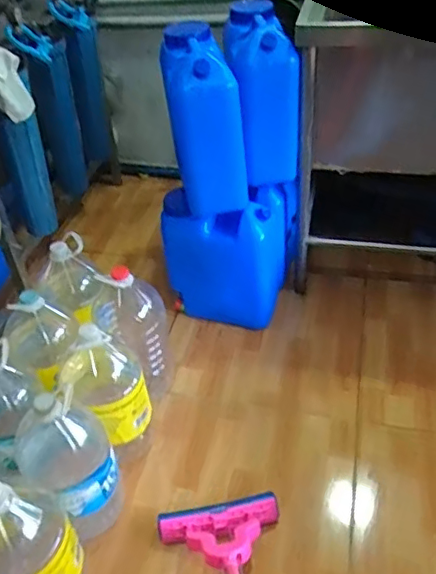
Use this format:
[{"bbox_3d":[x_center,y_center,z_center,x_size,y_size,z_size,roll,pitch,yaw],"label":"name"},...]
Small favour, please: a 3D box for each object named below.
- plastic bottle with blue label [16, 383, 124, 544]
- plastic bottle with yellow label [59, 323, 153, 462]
[{"bbox_3d":[-0.315,0.383,1.246,0.187,0.410,0.177,-3,41,3],"label":"plastic bottle with blue label"},{"bbox_3d":[-0.257,0.260,1.397,0.184,0.439,0.194,-33,48,-27],"label":"plastic bottle with yellow label"}]

